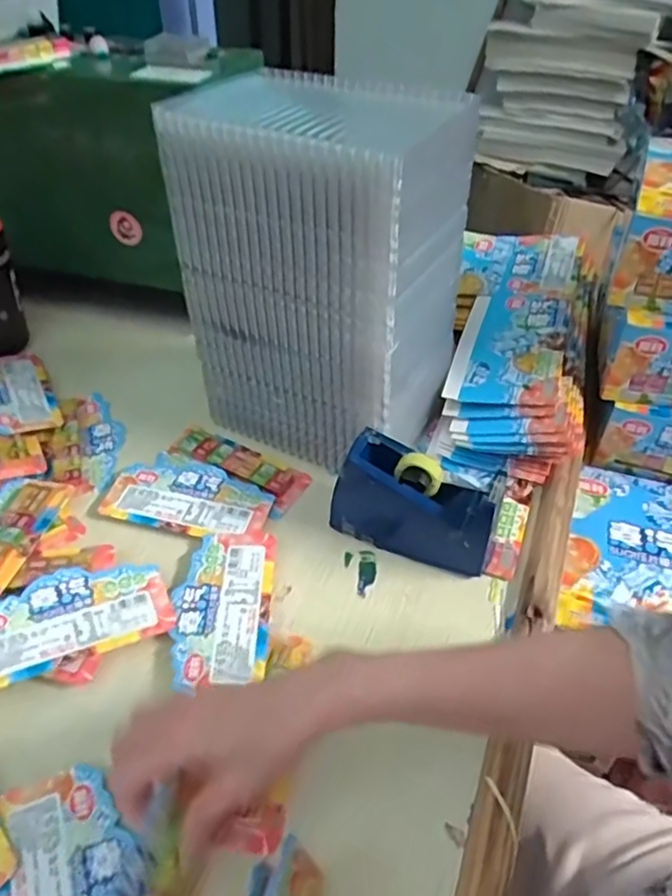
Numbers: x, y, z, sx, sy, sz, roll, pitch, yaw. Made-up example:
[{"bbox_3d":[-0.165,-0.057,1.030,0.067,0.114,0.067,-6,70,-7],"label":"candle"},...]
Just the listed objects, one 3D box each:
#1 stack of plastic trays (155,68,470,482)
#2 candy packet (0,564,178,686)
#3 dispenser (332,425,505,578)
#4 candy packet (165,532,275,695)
[{"bbox_3d":[-0.013,-0.144,0.589,0.217,0.297,0.156,22,47,21],"label":"stack of plastic trays"},{"bbox_3d":[-0.201,0.126,0.492,0.146,0.017,0.074,-18,47,-19],"label":"candy packet"},{"bbox_3d":[0.066,0.047,0.543,0.133,0.088,0.049,19,46,18],"label":"dispenser"},{"bbox_3d":[-0.090,0.120,0.515,0.076,0.004,0.133,1,43,0],"label":"candy packet"}]

